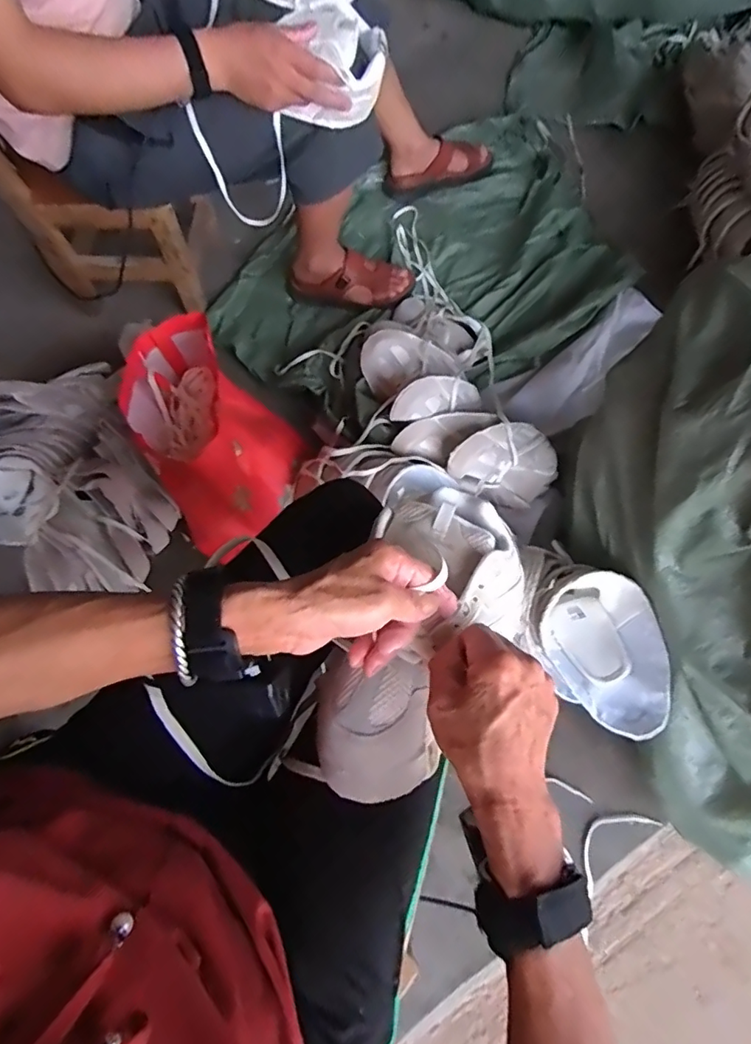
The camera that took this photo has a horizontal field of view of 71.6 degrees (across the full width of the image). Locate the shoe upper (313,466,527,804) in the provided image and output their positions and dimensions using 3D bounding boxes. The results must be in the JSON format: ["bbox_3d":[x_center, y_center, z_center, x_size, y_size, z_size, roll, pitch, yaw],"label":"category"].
[{"bbox_3d":[0.029,0.085,0.385,0.124,0.063,0.240,26,80,8],"label":"shoe upper"}]

